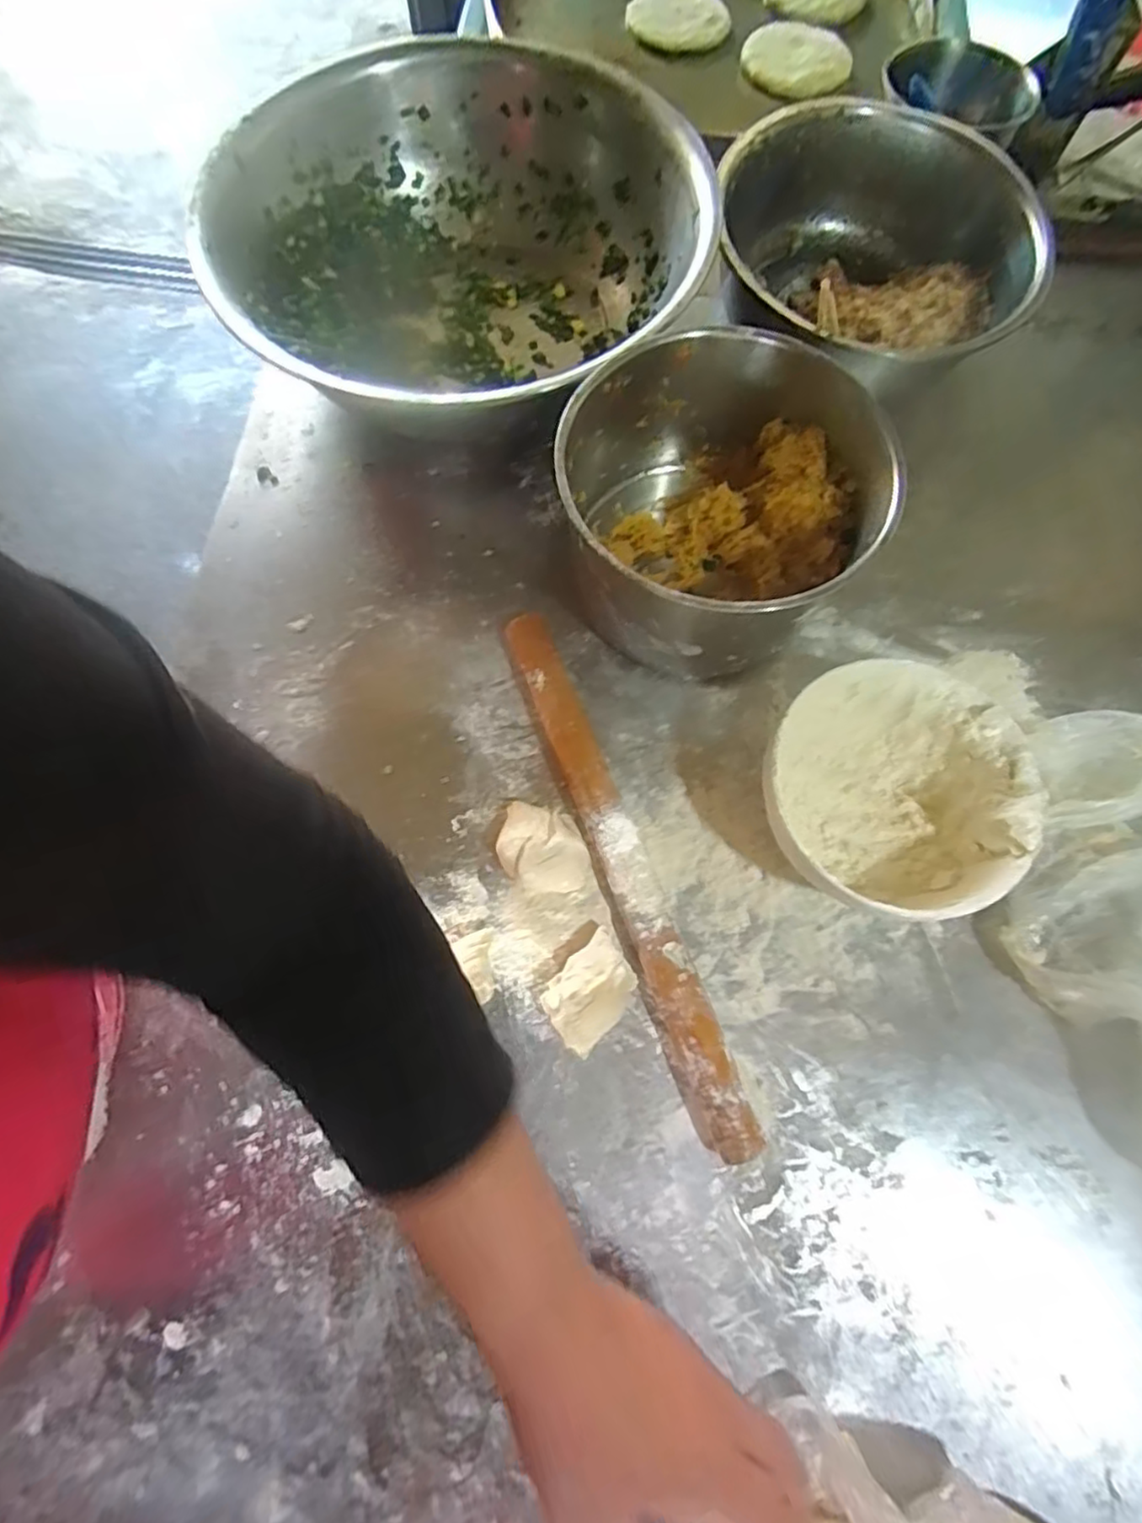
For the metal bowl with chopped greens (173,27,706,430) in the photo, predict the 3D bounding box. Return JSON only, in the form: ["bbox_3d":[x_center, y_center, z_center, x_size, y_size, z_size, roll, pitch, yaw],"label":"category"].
[{"bbox_3d":[-0.086,-0.402,0.560,0.367,0.117,0.368,0,71,-1],"label":"metal bowl with chopped greens"}]

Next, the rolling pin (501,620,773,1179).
[{"bbox_3d":[0.032,0.065,0.446,0.032,0.037,0.364,-20,72,-8],"label":"rolling pin"}]

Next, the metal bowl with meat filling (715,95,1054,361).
[{"bbox_3d":[0.245,-0.407,0.574,0.252,0.115,0.236,0,71,-1],"label":"metal bowl with meat filling"}]

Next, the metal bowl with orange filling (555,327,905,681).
[{"bbox_3d":[0.098,-0.172,0.481,0.203,0.129,0.204,0,71,-1],"label":"metal bowl with orange filling"}]

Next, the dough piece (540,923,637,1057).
[{"bbox_3d":[0.013,0.144,0.422,0.060,0.033,0.047,-41,76,-13],"label":"dough piece"}]

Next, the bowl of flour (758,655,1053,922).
[{"bbox_3d":[0.199,0.023,0.440,0.151,0.082,0.157,0,71,-1],"label":"bowl of flour"}]

